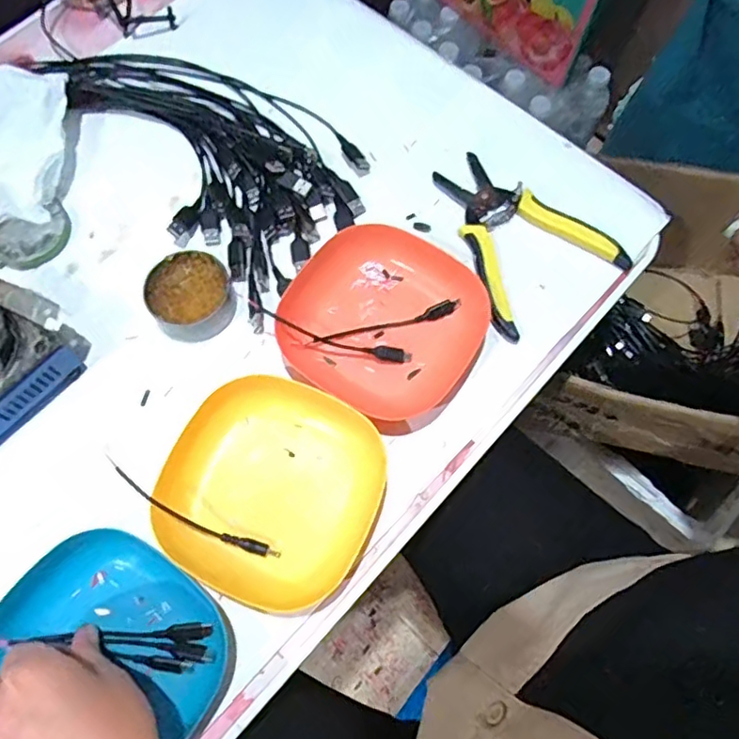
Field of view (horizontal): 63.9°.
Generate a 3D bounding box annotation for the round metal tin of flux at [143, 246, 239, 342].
[{"bbox_3d":[-0.136,-0.056,0.452,0.062,0.021,0.063,0,71,-1],"label":"round metal tin of flux"}]

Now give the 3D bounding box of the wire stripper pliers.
[{"bbox_3d":[0.115,-0.114,0.477,0.118,0.016,0.153,-30,74,-10],"label":"wire stripper pliers"}]

